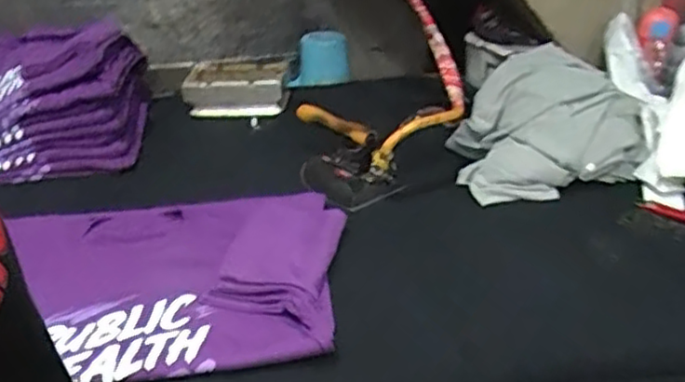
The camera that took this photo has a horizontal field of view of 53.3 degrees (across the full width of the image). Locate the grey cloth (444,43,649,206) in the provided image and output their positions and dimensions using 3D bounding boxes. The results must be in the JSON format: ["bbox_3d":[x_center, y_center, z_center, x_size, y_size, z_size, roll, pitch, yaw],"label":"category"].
[{"bbox_3d":[0.335,-0.125,1.198,0.304,0.170,0.290,-9,29,-10],"label":"grey cloth"}]

